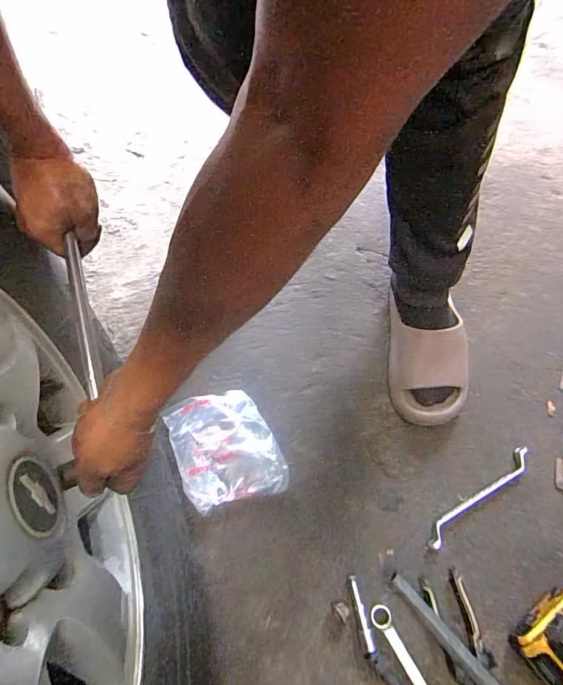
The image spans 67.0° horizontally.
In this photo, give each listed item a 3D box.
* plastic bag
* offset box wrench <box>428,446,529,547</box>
[{"bbox_3d":[-0.089,0.165,0.672,0.150,0.023,0.177,-20,70,-6],"label":"plastic bag"},{"bbox_3d":[0.294,0.227,0.628,0.205,0.016,0.027,-36,72,-12],"label":"offset box wrench"}]

